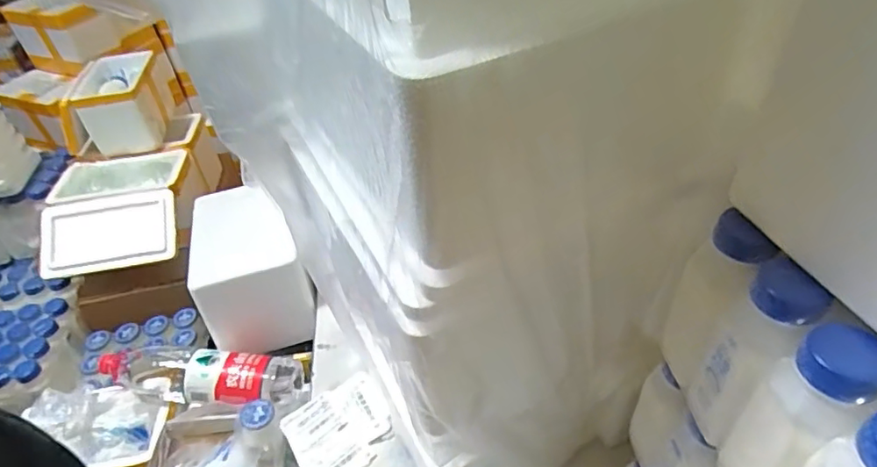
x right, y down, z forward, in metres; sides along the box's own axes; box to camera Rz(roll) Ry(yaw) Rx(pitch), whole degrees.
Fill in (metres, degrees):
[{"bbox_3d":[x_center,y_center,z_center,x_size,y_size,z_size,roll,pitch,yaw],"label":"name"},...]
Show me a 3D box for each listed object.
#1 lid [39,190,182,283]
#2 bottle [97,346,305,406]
[{"bbox_3d":[-0.652,-0.001,1.112,0.245,0.022,0.154,-10,78,-6],"label":"lid"},{"bbox_3d":[-0.394,0.238,0.907,0.317,0.087,0.089,-3,40,5],"label":"bottle"}]

